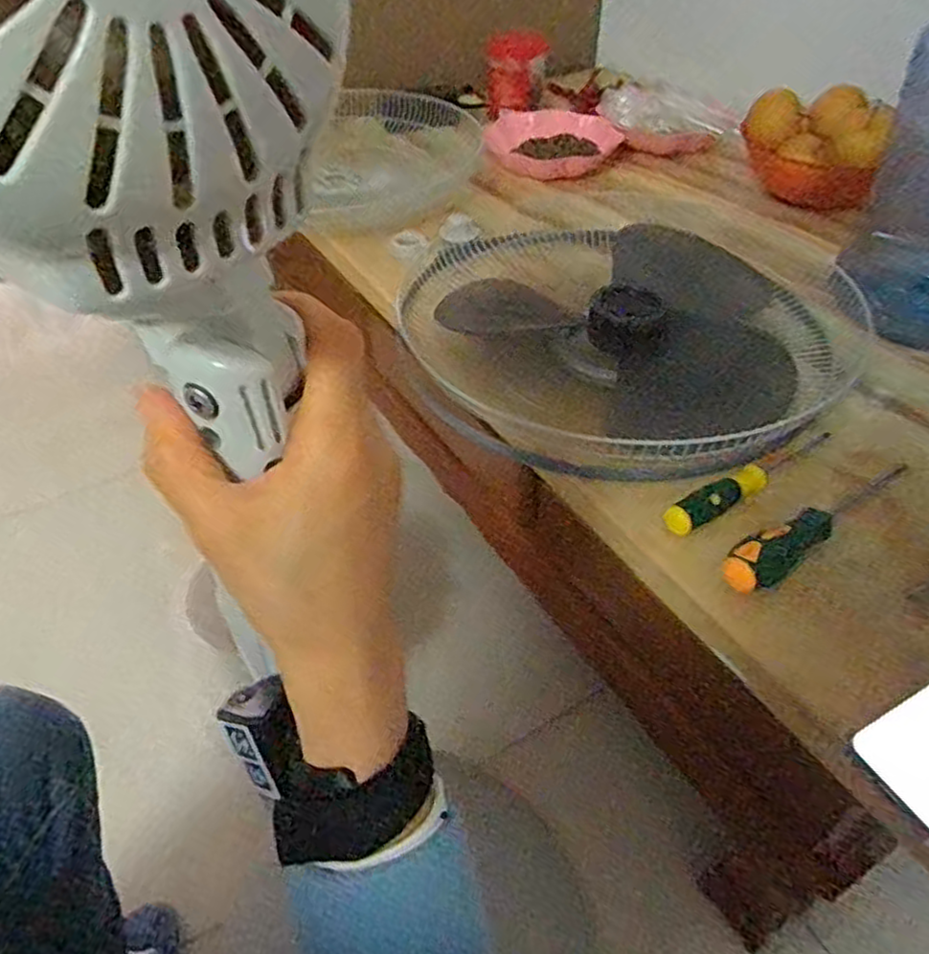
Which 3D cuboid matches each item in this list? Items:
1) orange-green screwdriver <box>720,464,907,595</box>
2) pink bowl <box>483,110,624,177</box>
[{"bbox_3d":[0.276,0.027,0.539,0.220,0.032,0.033,-28,51,-25],"label":"orange-green screwdriver"},{"bbox_3d":[0.137,-0.519,1.090,0.207,0.034,0.221,2,45,3],"label":"pink bowl"}]

